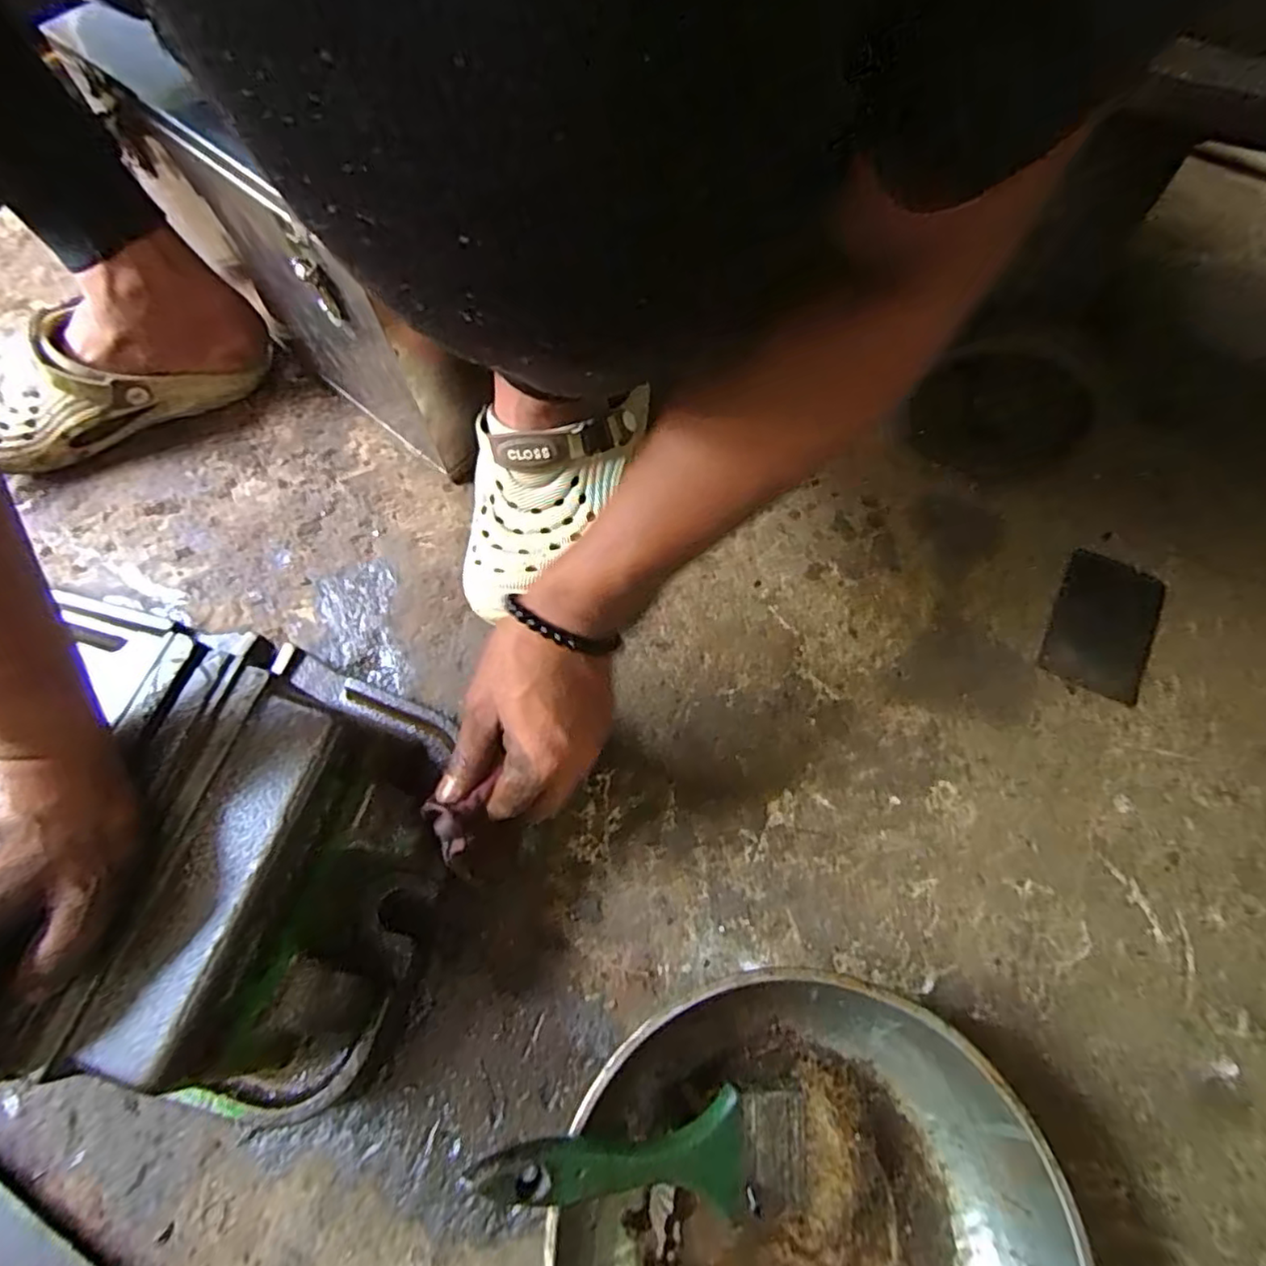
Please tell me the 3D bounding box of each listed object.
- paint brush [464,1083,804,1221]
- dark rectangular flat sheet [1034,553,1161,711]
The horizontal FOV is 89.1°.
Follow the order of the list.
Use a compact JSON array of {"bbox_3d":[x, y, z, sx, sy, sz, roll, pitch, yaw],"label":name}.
[{"bbox_3d":[0.008,0.261,0.316,0.165,0.011,0.052,6,65,-16],"label":"paint brush"},{"bbox_3d":[0.357,-0.008,0.486,0.068,0.004,0.117,27,69,12],"label":"dark rectangular flat sheet"}]

